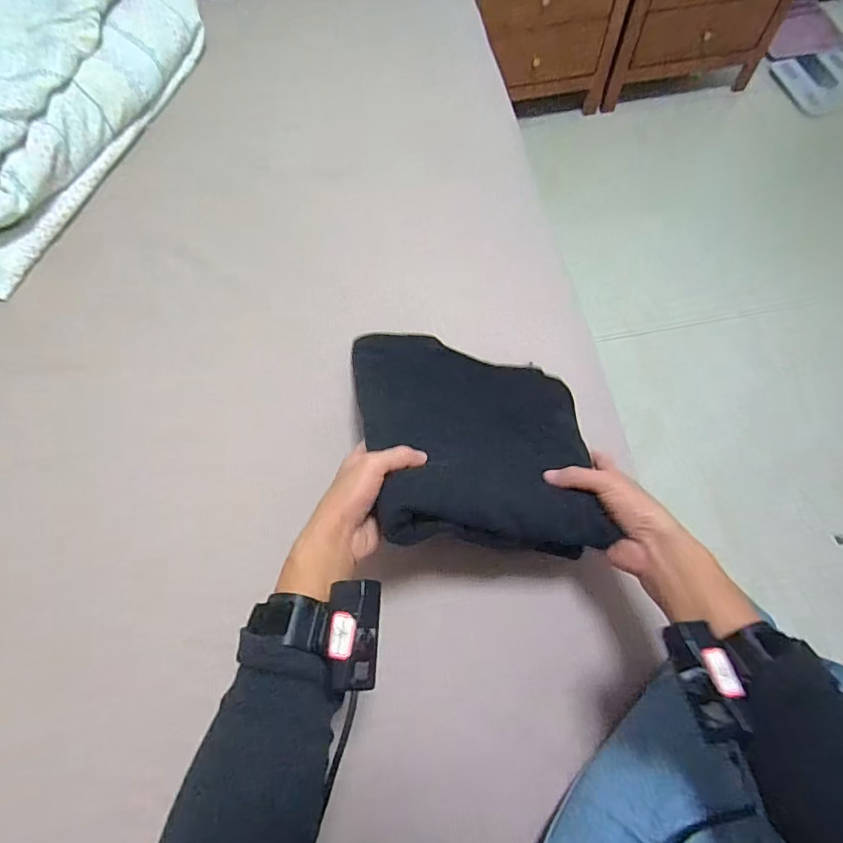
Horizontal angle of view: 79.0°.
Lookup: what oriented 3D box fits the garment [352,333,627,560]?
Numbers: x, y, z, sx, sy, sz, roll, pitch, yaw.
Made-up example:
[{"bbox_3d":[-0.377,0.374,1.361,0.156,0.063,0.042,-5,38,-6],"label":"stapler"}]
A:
[{"bbox_3d":[0.054,0.002,0.517,0.226,0.040,0.272,2,46,-12],"label":"garment"}]

